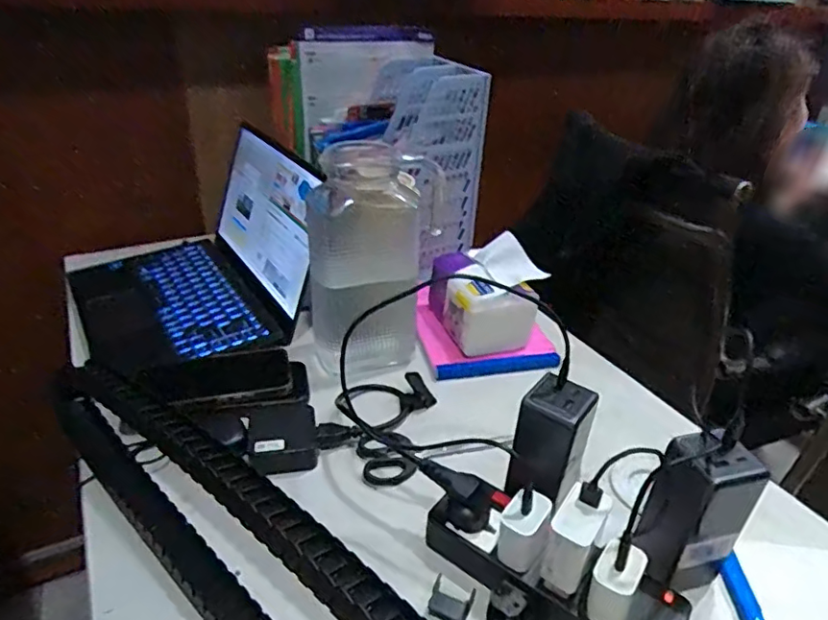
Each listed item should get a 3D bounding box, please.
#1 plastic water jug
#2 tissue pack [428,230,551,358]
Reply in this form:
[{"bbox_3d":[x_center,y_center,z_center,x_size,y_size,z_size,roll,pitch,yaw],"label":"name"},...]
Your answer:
[{"bbox_3d":[-0.043,-0.063,0.664,0.137,0.245,0.143,4,30,0],"label":"plastic water jug"},{"bbox_3d":[0.090,-0.026,0.717,0.104,0.111,0.129,-4,31,-13],"label":"tissue pack"}]

